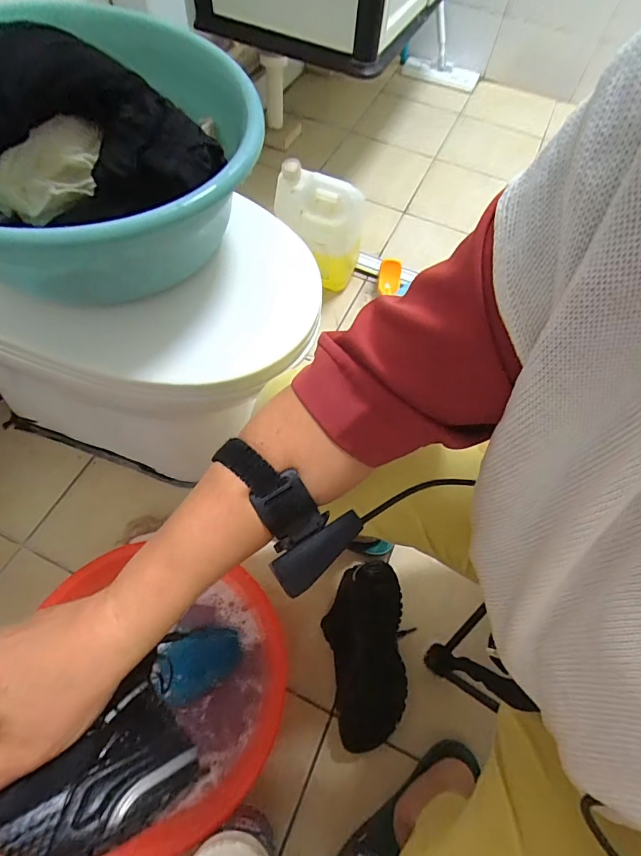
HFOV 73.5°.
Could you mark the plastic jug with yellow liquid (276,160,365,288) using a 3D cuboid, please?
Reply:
[{"bbox_3d":[0.002,-0.446,0.991,0.200,0.305,0.132,2,61,-3],"label":"plastic jug with yellow liquid"}]

